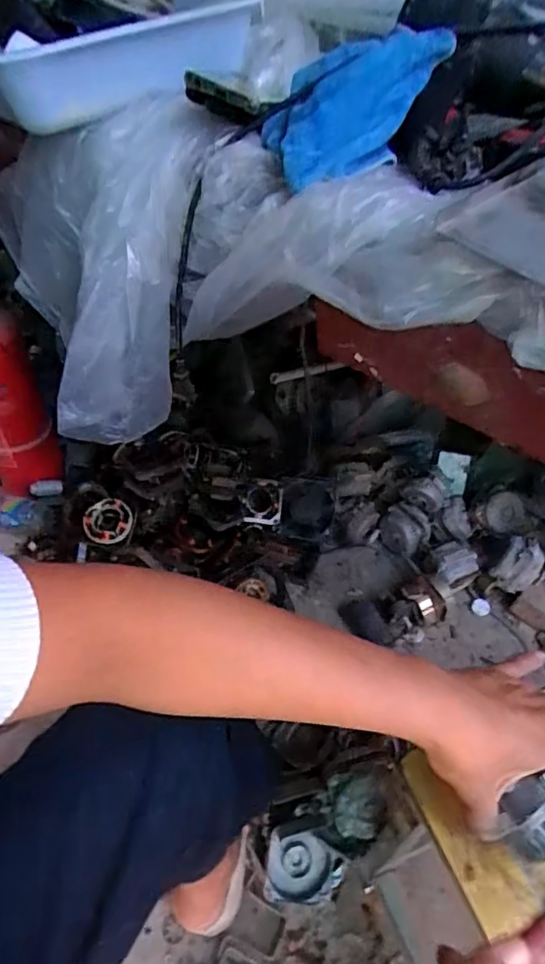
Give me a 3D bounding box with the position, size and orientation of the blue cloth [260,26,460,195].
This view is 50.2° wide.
[{"bbox_3d":[0.059,-0.336,0.524,0.131,0.049,0.190,22,80,26],"label":"blue cloth"}]

